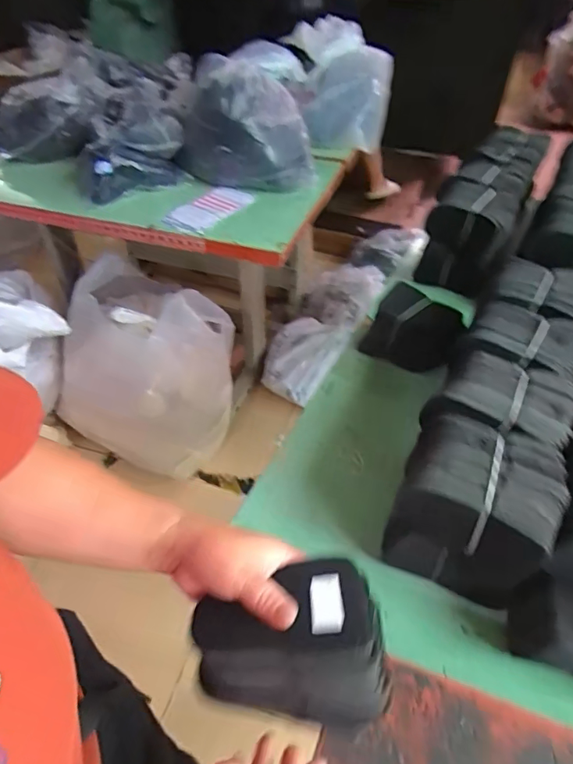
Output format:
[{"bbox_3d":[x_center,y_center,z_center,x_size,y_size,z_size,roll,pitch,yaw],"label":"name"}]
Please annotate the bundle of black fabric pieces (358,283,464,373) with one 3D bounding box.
[{"bbox_3d":[0.206,-0.089,0.806,0.153,0.101,0.101,10,47,9],"label":"bundle of black fabric pieces"}]

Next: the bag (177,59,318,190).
[{"bbox_3d":[-0.088,-0.646,1.239,0.328,0.243,0.223,18,49,17],"label":"bag"}]

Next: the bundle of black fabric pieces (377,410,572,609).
[{"bbox_3d":[0.197,0.139,0.529,0.145,0.156,0.123,19,49,17],"label":"bundle of black fabric pieces"}]

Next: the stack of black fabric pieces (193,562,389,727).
[{"bbox_3d":[0.000,0.182,0.351,0.129,0.041,0.105,-2,42,1],"label":"stack of black fabric pieces"}]

